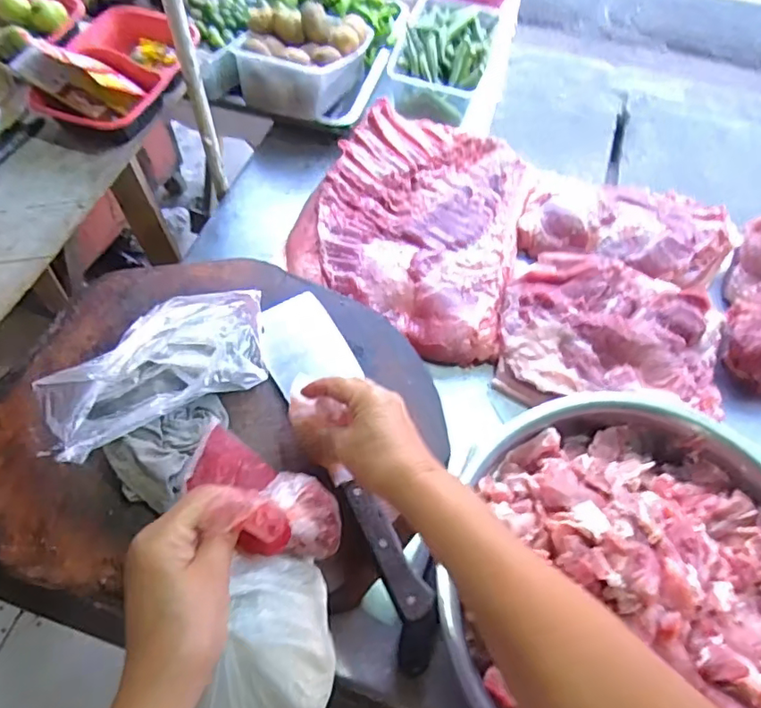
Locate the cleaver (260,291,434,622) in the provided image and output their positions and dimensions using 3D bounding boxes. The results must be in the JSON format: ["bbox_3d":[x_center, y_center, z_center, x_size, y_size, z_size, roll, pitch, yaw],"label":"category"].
[{"bbox_3d":[-0.028,0.079,0.581,0.090,0.027,0.358,-25,67,-15],"label":"cleaver"}]

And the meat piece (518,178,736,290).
[{"bbox_3d":[0.358,-0.186,0.827,0.294,0.049,0.156,12,62,3],"label":"meat piece"}]

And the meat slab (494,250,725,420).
[{"bbox_3d":[0.302,-0.031,0.731,0.280,0.065,0.225,9,62,1],"label":"meat slab"}]

